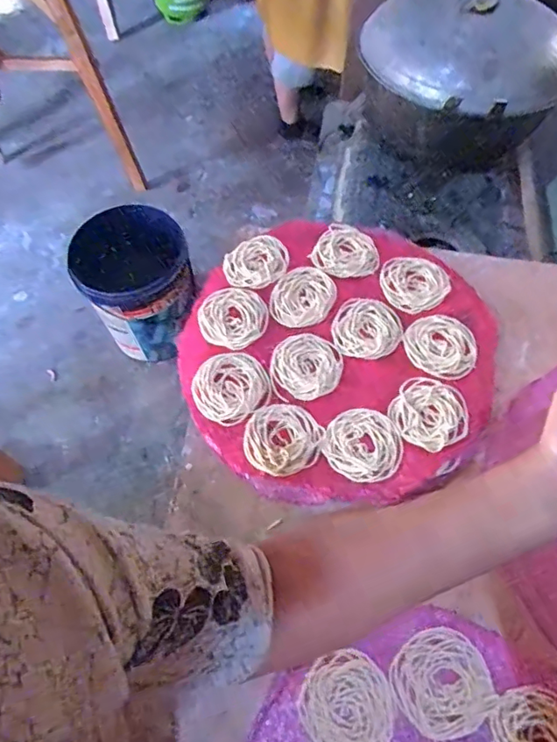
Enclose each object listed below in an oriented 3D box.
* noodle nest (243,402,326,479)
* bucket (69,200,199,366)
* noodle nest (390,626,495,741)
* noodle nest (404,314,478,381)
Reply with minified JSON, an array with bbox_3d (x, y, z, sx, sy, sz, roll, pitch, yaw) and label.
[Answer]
[{"bbox_3d":[0.005,0.066,0.548,0.078,0.011,0.072,0,62,0],"label":"noodle nest"},{"bbox_3d":[-0.381,-0.228,1.505,0.276,0.426,0.247,-19,62,-10],"label":"bucket"},{"bbox_3d":[0.134,0.255,0.449,0.077,0.004,0.073,0,62,0],"label":"noodle nest"},{"bbox_3d":[0.176,-0.028,0.595,0.076,0.007,0.075,0,62,0],"label":"noodle nest"}]

